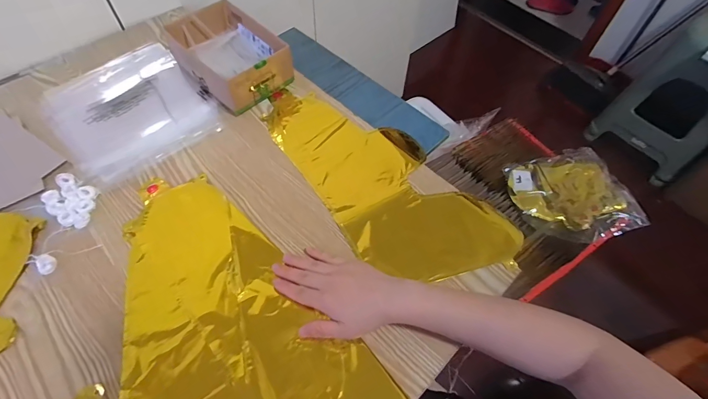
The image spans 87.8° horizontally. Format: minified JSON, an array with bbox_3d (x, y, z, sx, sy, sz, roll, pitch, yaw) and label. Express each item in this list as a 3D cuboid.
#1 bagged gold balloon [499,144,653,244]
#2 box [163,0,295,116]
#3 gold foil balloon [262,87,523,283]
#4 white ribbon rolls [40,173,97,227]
[{"bbox_3d":[0.459,-0.012,0.778,0.217,0.022,0.217,-3,56,5],"label":"bagged gold balloon"},{"bbox_3d":[-0.199,-0.231,0.600,0.121,0.070,0.179,-37,65,-22],"label":"box"},{"bbox_3d":[0.030,-0.041,0.529,0.185,0.006,0.402,-35,64,-21],"label":"gold foil balloon"},{"bbox_3d":[-0.376,0.002,0.490,0.084,0.009,0.057,25,60,14],"label":"white ribbon rolls"}]

